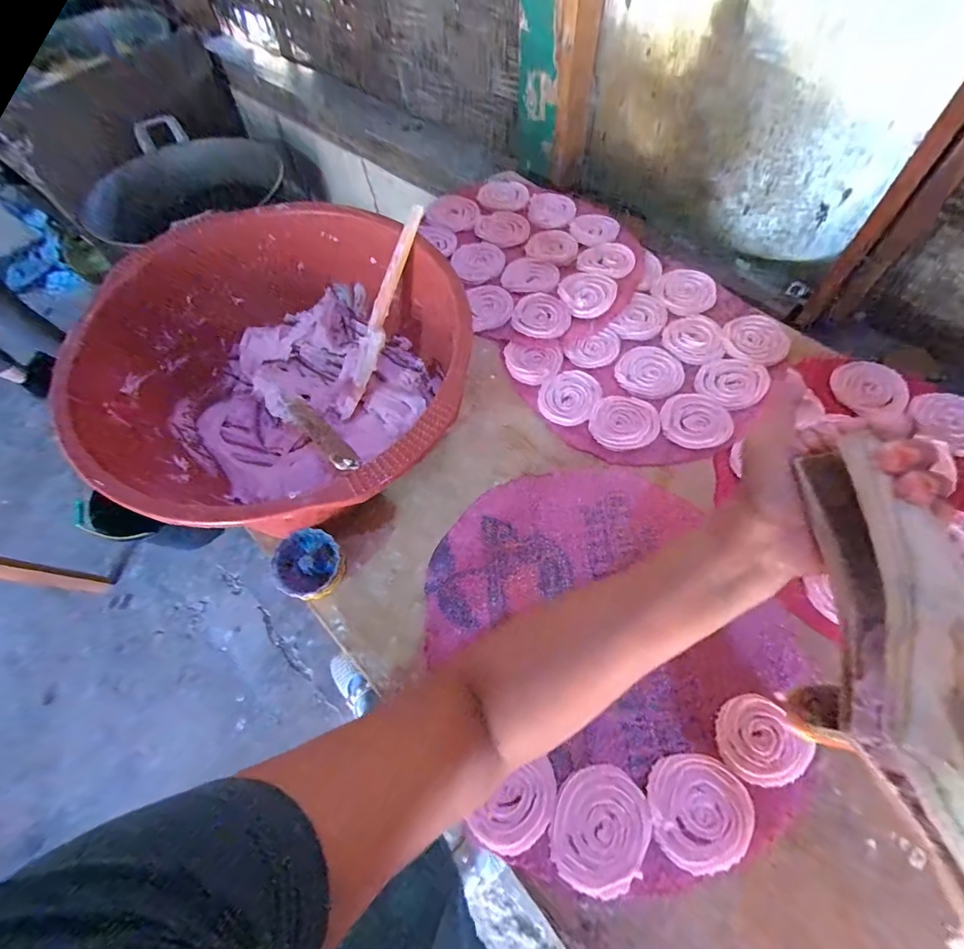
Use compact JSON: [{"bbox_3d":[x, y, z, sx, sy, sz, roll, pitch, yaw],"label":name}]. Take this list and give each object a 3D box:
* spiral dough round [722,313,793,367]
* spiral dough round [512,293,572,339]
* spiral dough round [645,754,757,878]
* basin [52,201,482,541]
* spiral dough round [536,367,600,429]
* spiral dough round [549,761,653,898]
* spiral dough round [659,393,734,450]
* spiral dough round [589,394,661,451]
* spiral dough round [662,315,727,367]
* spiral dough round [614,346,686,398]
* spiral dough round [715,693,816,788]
[{"bbox_3d":[0.342,-0.171,0.564,0.075,0.007,0.081,-1,63,3],"label":"spiral dough round"},{"bbox_3d":[0.078,-0.204,0.586,0.071,0.014,0.064,17,66,11],"label":"spiral dough round"},{"bbox_3d":[0.170,0.260,0.353,0.074,0.010,0.073,-1,63,3],"label":"spiral dough round"},{"bbox_3d":[-0.204,-0.143,0.500,0.385,0.145,0.392,-1,63,3],"label":"basin"},{"bbox_3d":[0.104,-0.094,0.540,0.066,0.005,0.078,28,68,16],"label":"spiral dough round"},{"bbox_3d":[0.092,0.273,0.351,0.069,0.006,0.081,19,66,13],"label":"spiral dough round"},{"bbox_3d":[0.245,-0.062,0.516,0.076,0.004,0.071,-1,63,3],"label":"spiral dough round"},{"bbox_3d":[0.163,-0.060,0.521,0.077,0.004,0.070,-1,63,3],"label":"spiral dough round"},{"bbox_3d":[0.268,-0.170,0.574,0.071,0.005,0.081,-1,63,3],"label":"spiral dough round"},{"bbox_3d":[0.205,-0.127,0.553,0.077,0.004,0.081,-1,63,3],"label":"spiral dough round"},{"bbox_3d":[0.226,0.217,0.370,0.063,0.010,0.065,-1,63,3],"label":"spiral dough round"}]

